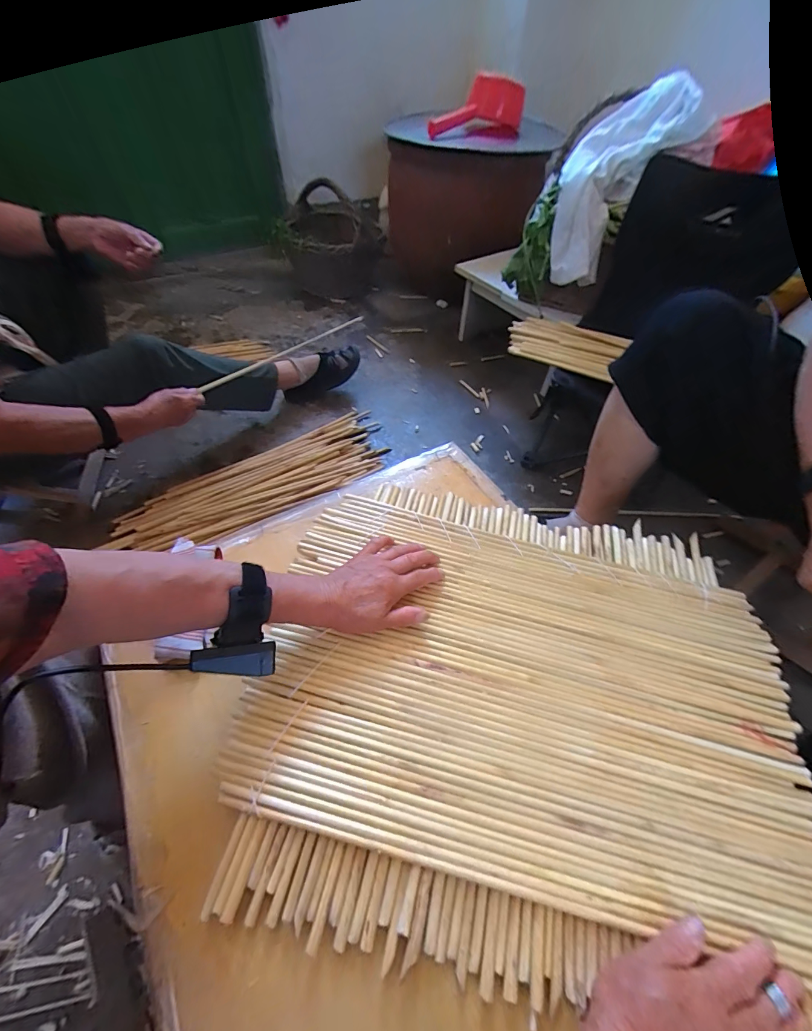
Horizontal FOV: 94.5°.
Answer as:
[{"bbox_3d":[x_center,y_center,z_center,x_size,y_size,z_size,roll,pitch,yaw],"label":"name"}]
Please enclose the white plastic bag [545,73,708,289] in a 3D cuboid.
[{"bbox_3d":[0.404,-0.663,0.746,0.146,0.344,0.117,43,23,23],"label":"white plastic bag"}]

